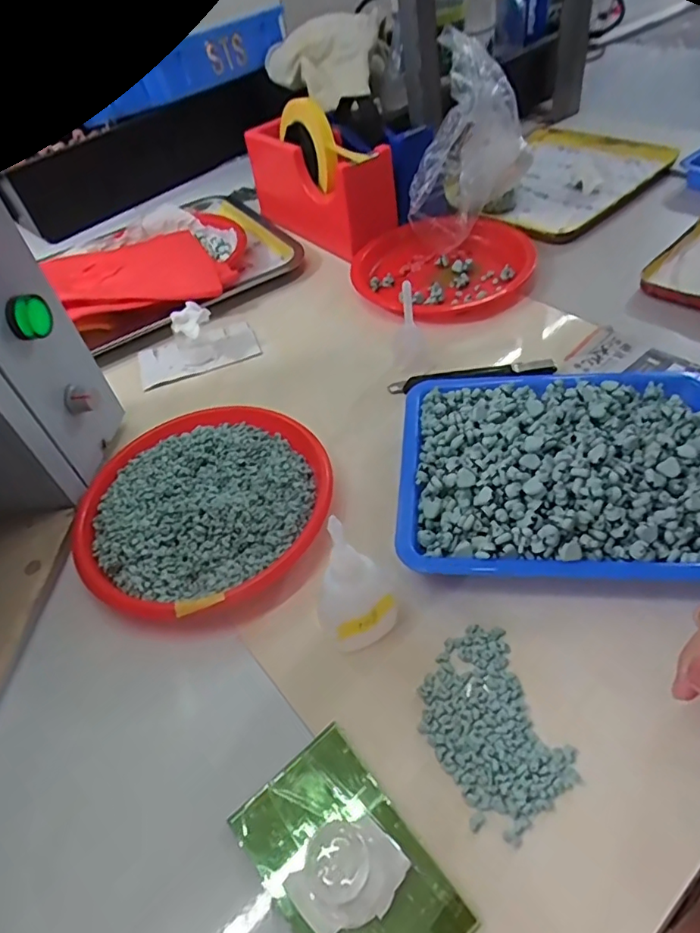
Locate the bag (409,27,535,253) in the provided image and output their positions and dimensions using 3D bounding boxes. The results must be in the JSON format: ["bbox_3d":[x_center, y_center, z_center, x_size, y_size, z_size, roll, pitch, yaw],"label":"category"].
[{"bbox_3d":[0.125,-0.322,0.568,0.101,0.176,0.096,12,51,19],"label":"bag"}]

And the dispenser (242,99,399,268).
[{"bbox_3d":[-0.035,-0.333,0.635,0.060,0.121,0.217,-35,52,-22],"label":"dispenser"}]

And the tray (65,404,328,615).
[{"bbox_3d":[-0.106,0.025,0.400,0.178,0.031,0.172,-4,47,5],"label":"tray"}]

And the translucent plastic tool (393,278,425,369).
[{"bbox_3d":[0.050,-0.121,0.465,0.025,0.078,0.030,-1,48,7],"label":"translucent plastic tool"}]

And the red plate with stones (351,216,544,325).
[{"bbox_3d":[0.097,-0.202,0.572,0.180,0.030,0.141,-12,47,-3],"label":"red plate with stones"}]

